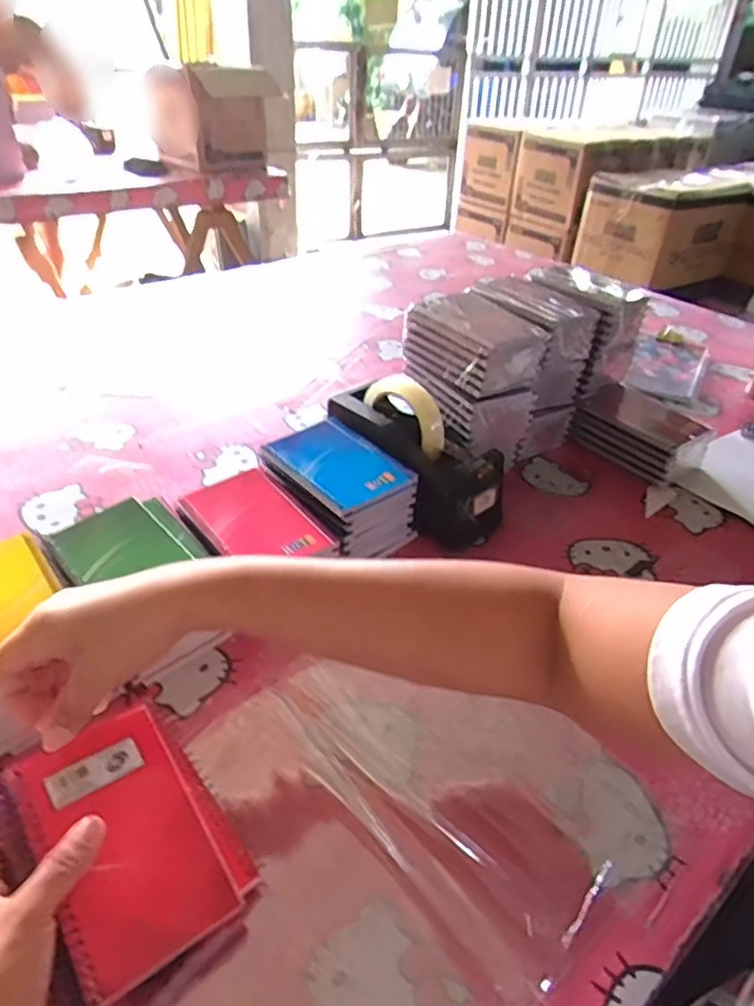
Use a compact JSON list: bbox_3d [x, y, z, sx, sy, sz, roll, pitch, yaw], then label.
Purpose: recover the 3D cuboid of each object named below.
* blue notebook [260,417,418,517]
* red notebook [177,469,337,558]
[{"bbox_3d":[-0.039,-0.041,0.598,0.095,0.010,0.133,-25,46,-32],"label":"blue notebook"},{"bbox_3d":[-0.104,0.014,0.541,0.088,0.006,0.125,-25,45,-32],"label":"red notebook"}]

